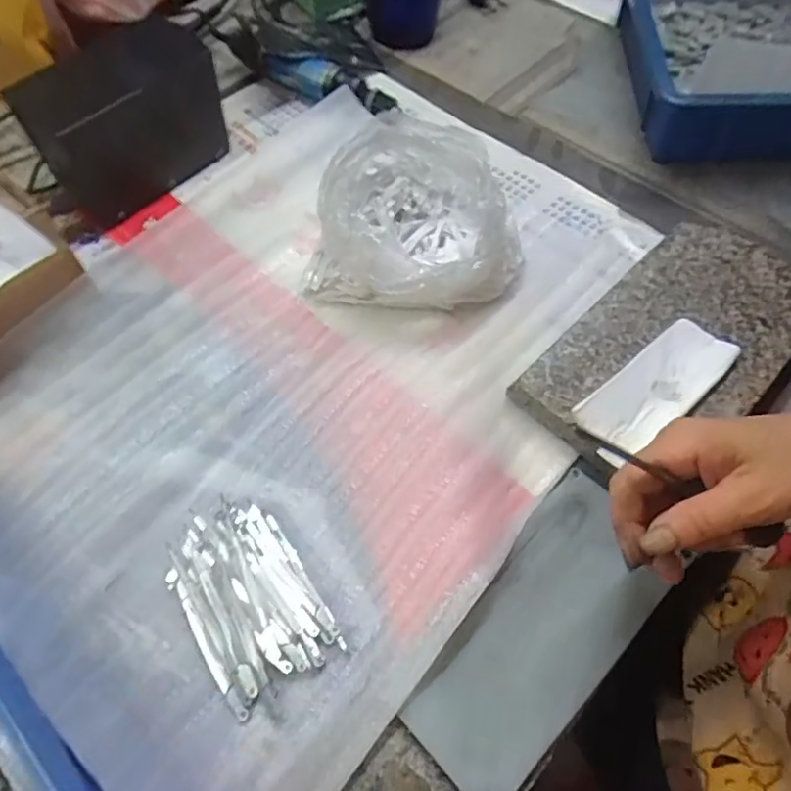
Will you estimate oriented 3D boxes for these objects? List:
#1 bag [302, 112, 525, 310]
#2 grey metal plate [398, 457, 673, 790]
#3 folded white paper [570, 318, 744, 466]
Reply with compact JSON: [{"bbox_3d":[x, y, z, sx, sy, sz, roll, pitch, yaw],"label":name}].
[{"bbox_3d":[0.019,-0.135,0.475,0.166,0.090,0.150,17,63,11],"label":"bag"},{"bbox_3d":[0.096,0.140,0.359,0.086,0.007,0.206,34,68,19],"label":"grey metal plate"},{"bbox_3d":[0.185,-0.008,0.409,0.133,0.014,0.049,-38,66,-17],"label":"folded white paper"}]

